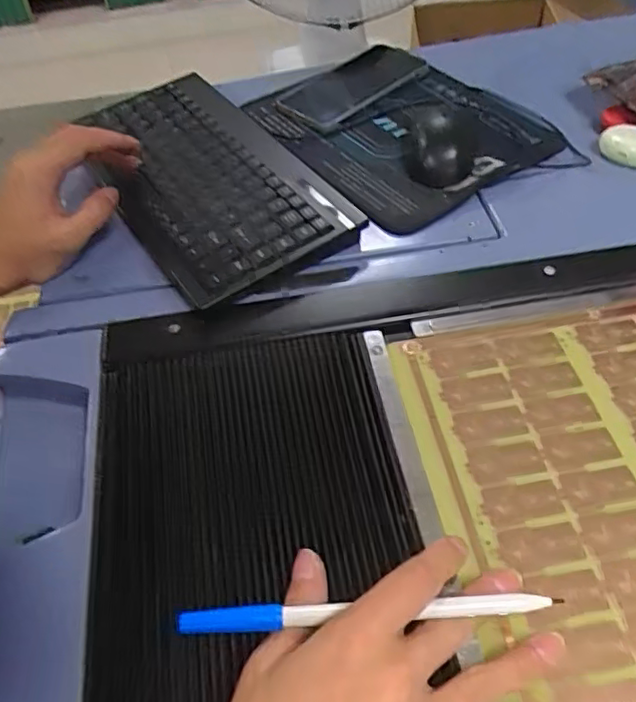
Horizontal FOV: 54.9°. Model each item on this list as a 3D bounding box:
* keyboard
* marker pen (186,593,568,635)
[{"bbox_3d":[-0.103,-0.152,0.519,0.146,0.022,0.276,-31,56,-19],"label":"keyboard"},{"bbox_3d":[0.025,0.122,0.284,0.178,0.008,0.011,-2,51,-2],"label":"marker pen"}]

